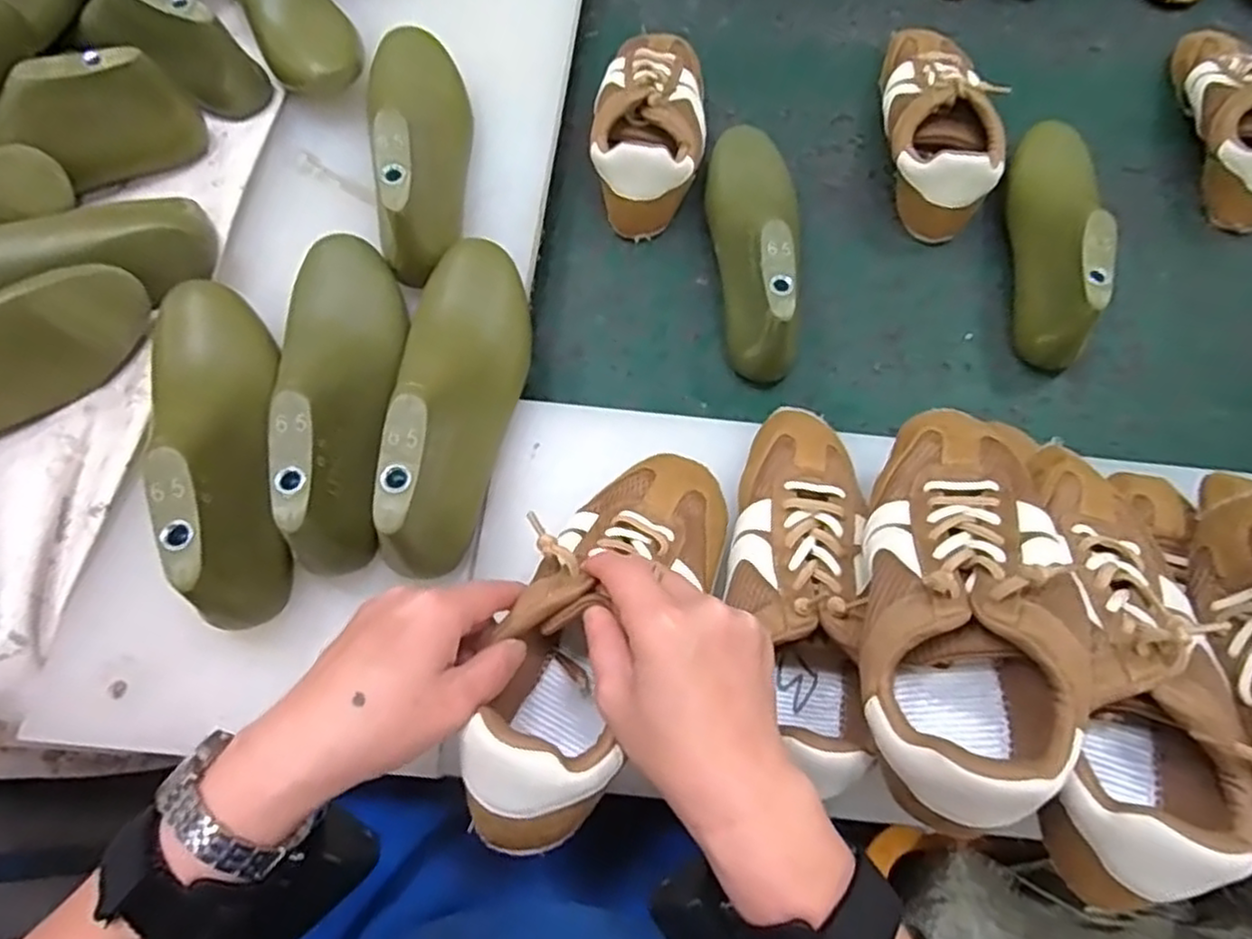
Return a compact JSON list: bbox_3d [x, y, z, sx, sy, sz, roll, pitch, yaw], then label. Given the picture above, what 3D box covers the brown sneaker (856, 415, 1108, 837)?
[{"bbox_3d":[0.166,0.058,0.362,0.100,0.079,0.224,11,55,5],"label":"brown sneaker"}]

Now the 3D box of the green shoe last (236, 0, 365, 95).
[{"bbox_3d":[-0.286,-0.399,0.602,0.075,0.058,0.190,-26,86,-10],"label":"green shoe last"}]

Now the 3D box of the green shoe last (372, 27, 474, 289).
[{"bbox_3d":[-0.153,-0.247,0.538,0.074,0.081,0.227,-10,68,-4],"label":"green shoe last"}]

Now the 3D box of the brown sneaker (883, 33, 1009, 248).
[{"bbox_3d":[0.274,-0.312,0.634,0.088,0.072,0.214,8,68,3],"label":"brown sneaker"}]

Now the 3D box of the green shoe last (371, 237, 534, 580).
[{"bbox_3d":[-0.109,-0.052,0.459,0.071,0.082,0.240,4,56,2],"label":"green shoe last"}]

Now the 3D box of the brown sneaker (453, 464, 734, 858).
[{"bbox_3d":[-0.006,0.066,0.377,0.084,0.075,0.225,23,48,9],"label":"brown sneaker"}]

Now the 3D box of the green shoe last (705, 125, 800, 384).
[{"bbox_3d":[0.102,-0.192,0.567,0.069,0.079,0.237,3,68,1],"label":"green shoe last"}]

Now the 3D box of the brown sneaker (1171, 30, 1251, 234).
[{"bbox_3d":[0.550,-0.323,0.651,0.076,0.082,0.220,4,68,2],"label":"brown sneaker"}]

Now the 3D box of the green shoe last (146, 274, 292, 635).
[{"bbox_3d":[-0.248,-0.029,0.437,0.066,0.081,0.231,-20,69,-8],"label":"green shoe last"}]

